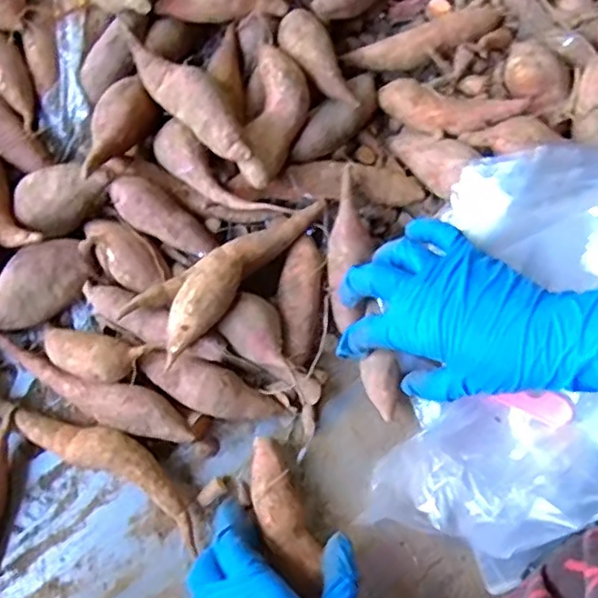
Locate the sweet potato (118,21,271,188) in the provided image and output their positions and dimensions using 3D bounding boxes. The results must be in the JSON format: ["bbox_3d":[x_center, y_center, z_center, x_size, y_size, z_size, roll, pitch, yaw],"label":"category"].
[{"bbox_3d":[-0.070,-0.137,0.440,0.034,0.028,0.152,-39,68,-9],"label":"sweet potato"}]

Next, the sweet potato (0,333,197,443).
[{"bbox_3d":[-0.144,0.061,0.432,0.155,0.033,0.032,24,78,4],"label":"sweet potato"}]

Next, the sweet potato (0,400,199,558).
[{"bbox_3d":[-0.130,0.103,0.423,0.168,0.034,0.039,33,79,6],"label":"sweet potato"}]

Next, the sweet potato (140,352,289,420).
[{"bbox_3d":[-0.059,0.061,0.433,0.101,0.035,0.031,23,78,4],"label":"sweet potato"}]

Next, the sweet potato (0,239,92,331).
[{"bbox_3d":[-0.183,-0.007,0.444,0.086,0.036,0.044,-38,80,-9],"label":"sweet potato"}]

